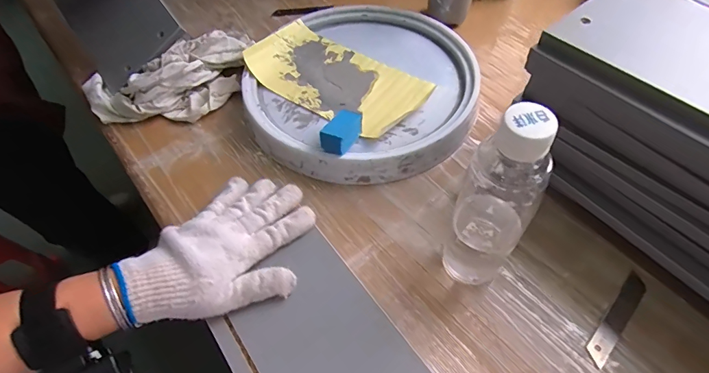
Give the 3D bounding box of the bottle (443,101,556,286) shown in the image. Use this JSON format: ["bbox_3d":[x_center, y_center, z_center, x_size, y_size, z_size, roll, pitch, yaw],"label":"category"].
[{"bbox_3d":[0.104,0.022,0.314,0.056,0.192,0.045,27,59,20],"label":"bottle"}]

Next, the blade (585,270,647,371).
[{"bbox_3d":[0.230,0.114,0.356,0.018,0.005,0.098,41,66,19],"label":"blade"}]

